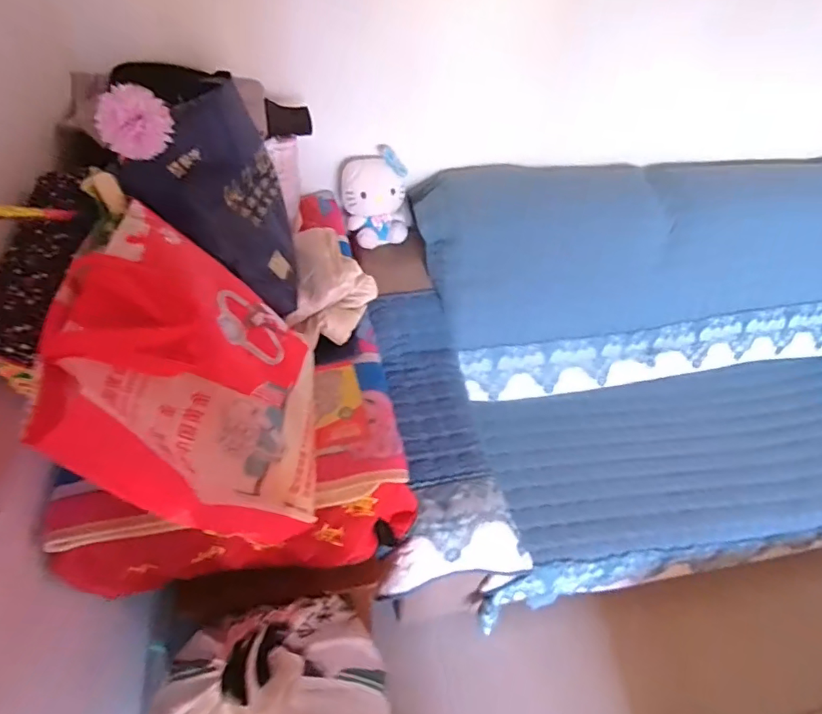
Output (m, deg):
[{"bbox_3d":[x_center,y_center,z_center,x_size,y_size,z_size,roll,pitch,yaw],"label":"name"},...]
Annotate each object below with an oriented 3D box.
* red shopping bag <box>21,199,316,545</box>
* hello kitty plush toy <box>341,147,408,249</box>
[{"bbox_3d":[-0.227,0.026,0.602,0.366,0.110,0.321,35,51,-34],"label":"red shopping bag"},{"bbox_3d":[-0.086,-0.385,1.214,0.145,0.205,0.106,-5,18,0],"label":"hello kitty plush toy"}]

